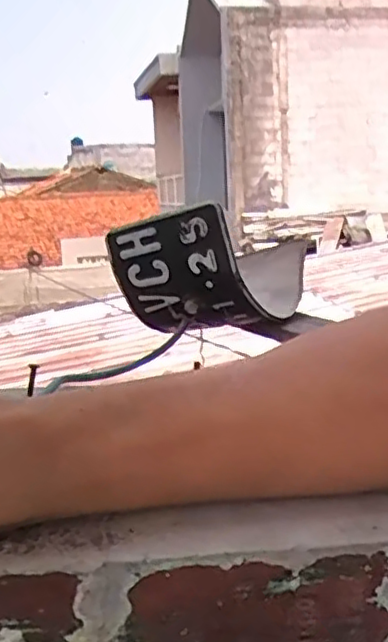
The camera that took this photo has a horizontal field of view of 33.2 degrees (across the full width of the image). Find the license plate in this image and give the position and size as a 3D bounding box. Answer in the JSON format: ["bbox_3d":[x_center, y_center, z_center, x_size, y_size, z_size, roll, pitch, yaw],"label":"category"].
[{"bbox_3d":[0.030,-0.040,0.579,0.196,0.098,0.103,9,-3,-41],"label":"license plate"}]

